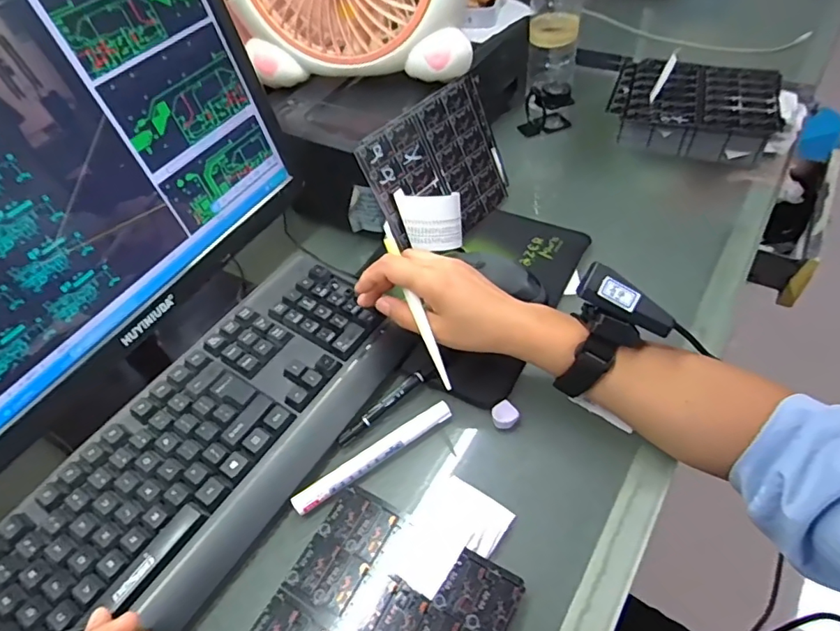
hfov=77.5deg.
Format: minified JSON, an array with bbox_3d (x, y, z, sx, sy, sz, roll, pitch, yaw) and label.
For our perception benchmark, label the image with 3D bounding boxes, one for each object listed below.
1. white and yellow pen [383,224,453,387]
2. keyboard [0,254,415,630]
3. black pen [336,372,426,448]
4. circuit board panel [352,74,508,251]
[{"bbox_3d":[-0.004,-0.011,0.420,0.009,0.009,0.149,-19,72,-9],"label":"white and yellow pen"},{"bbox_3d":[-0.178,0.116,0.416,0.155,0.038,0.426,25,56,26],"label":"keyboard"},{"bbox_3d":[-0.032,0.080,0.452,0.091,0.011,0.010,-36,54,-23],"label":"black pen"},{"bbox_3d":[0.024,-0.156,0.571,0.174,0.145,0.011,-42,32,-26],"label":"circuit board panel"}]

